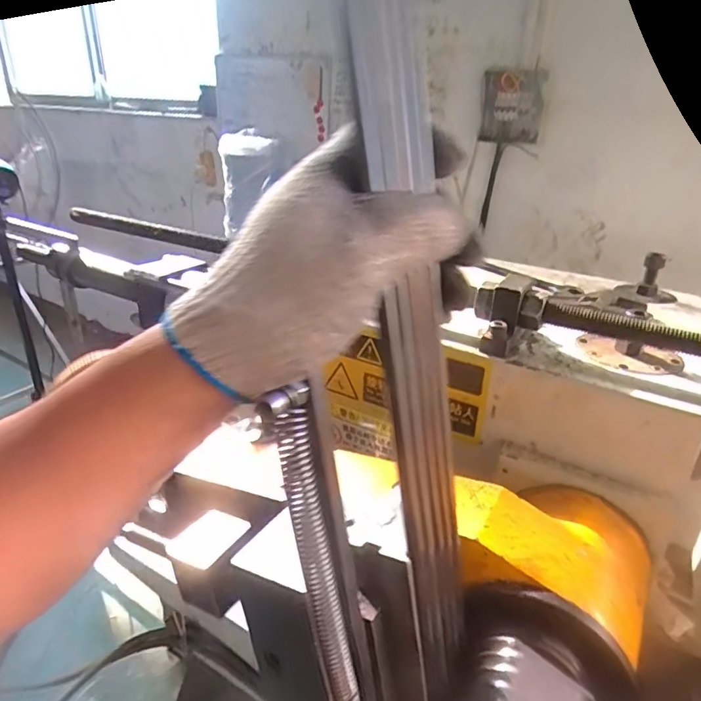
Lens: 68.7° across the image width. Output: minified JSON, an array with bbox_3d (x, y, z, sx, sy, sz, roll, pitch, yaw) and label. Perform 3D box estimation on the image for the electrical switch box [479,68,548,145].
[{"bbox_3d":[0.508,-0.766,1.618,0.186,0.206,0.041,11,27,14],"label":"electrical switch box"}]

